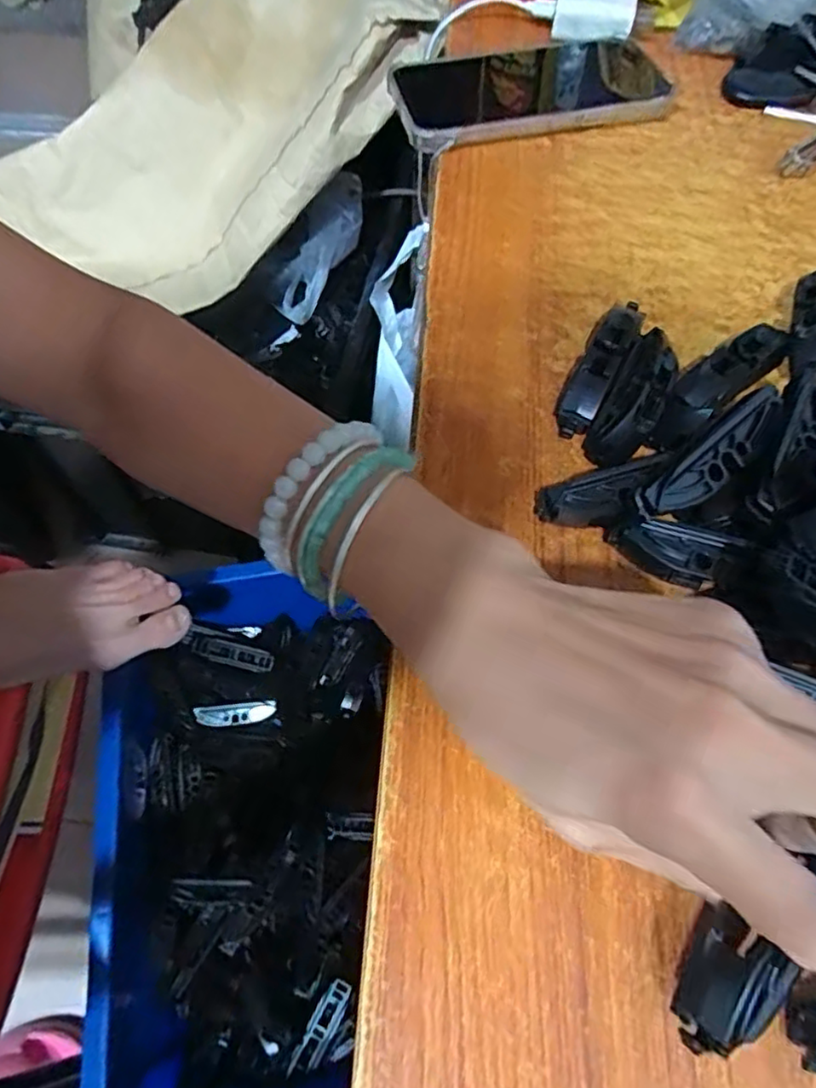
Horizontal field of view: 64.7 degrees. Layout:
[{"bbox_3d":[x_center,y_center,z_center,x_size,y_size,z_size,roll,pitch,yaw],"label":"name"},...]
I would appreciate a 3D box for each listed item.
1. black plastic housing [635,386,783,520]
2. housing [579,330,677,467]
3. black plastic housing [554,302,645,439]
[{"bbox_3d":[0.116,-0.033,0.241,0.074,0.013,0.017,-36,66,-18],"label":"black plastic housing"},{"bbox_3d":[0.099,-0.063,0.281,0.023,0.022,0.077,27,64,14],"label":"housing"},{"bbox_3d":[0.088,-0.082,0.294,0.018,0.018,0.078,26,64,14],"label":"black plastic housing"}]

